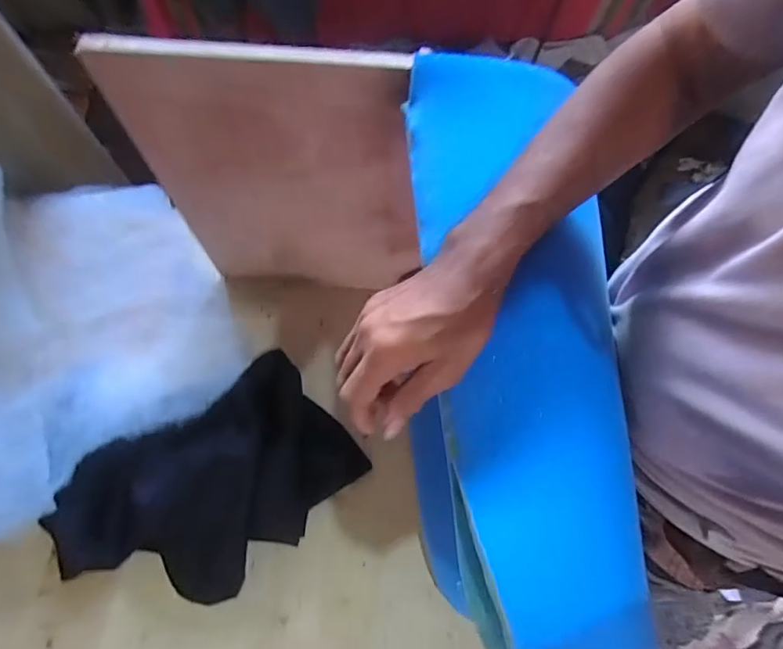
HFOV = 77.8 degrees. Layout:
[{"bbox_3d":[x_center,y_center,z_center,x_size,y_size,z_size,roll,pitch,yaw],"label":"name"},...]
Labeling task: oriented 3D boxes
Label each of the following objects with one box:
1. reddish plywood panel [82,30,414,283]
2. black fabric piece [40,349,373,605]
[{"bbox_3d":[-0.148,-0.178,0.678,0.351,0.450,0.027,5,66,5],"label":"reddish plywood panel"},{"bbox_3d":[-0.286,0.257,0.742,0.445,0.099,0.277,-36,72,-13],"label":"black fabric piece"}]

